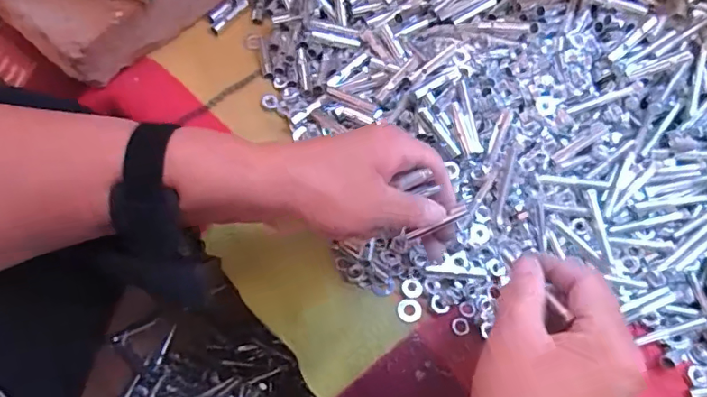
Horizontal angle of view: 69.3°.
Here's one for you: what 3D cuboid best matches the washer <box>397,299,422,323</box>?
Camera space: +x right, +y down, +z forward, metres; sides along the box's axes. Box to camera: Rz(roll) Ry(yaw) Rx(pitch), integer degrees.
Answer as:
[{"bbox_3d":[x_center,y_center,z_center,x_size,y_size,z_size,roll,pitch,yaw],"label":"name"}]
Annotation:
[{"bbox_3d":[0.039,0.078,0.359,0.016,0.004,0.017,1,67,-2],"label":"washer"}]

